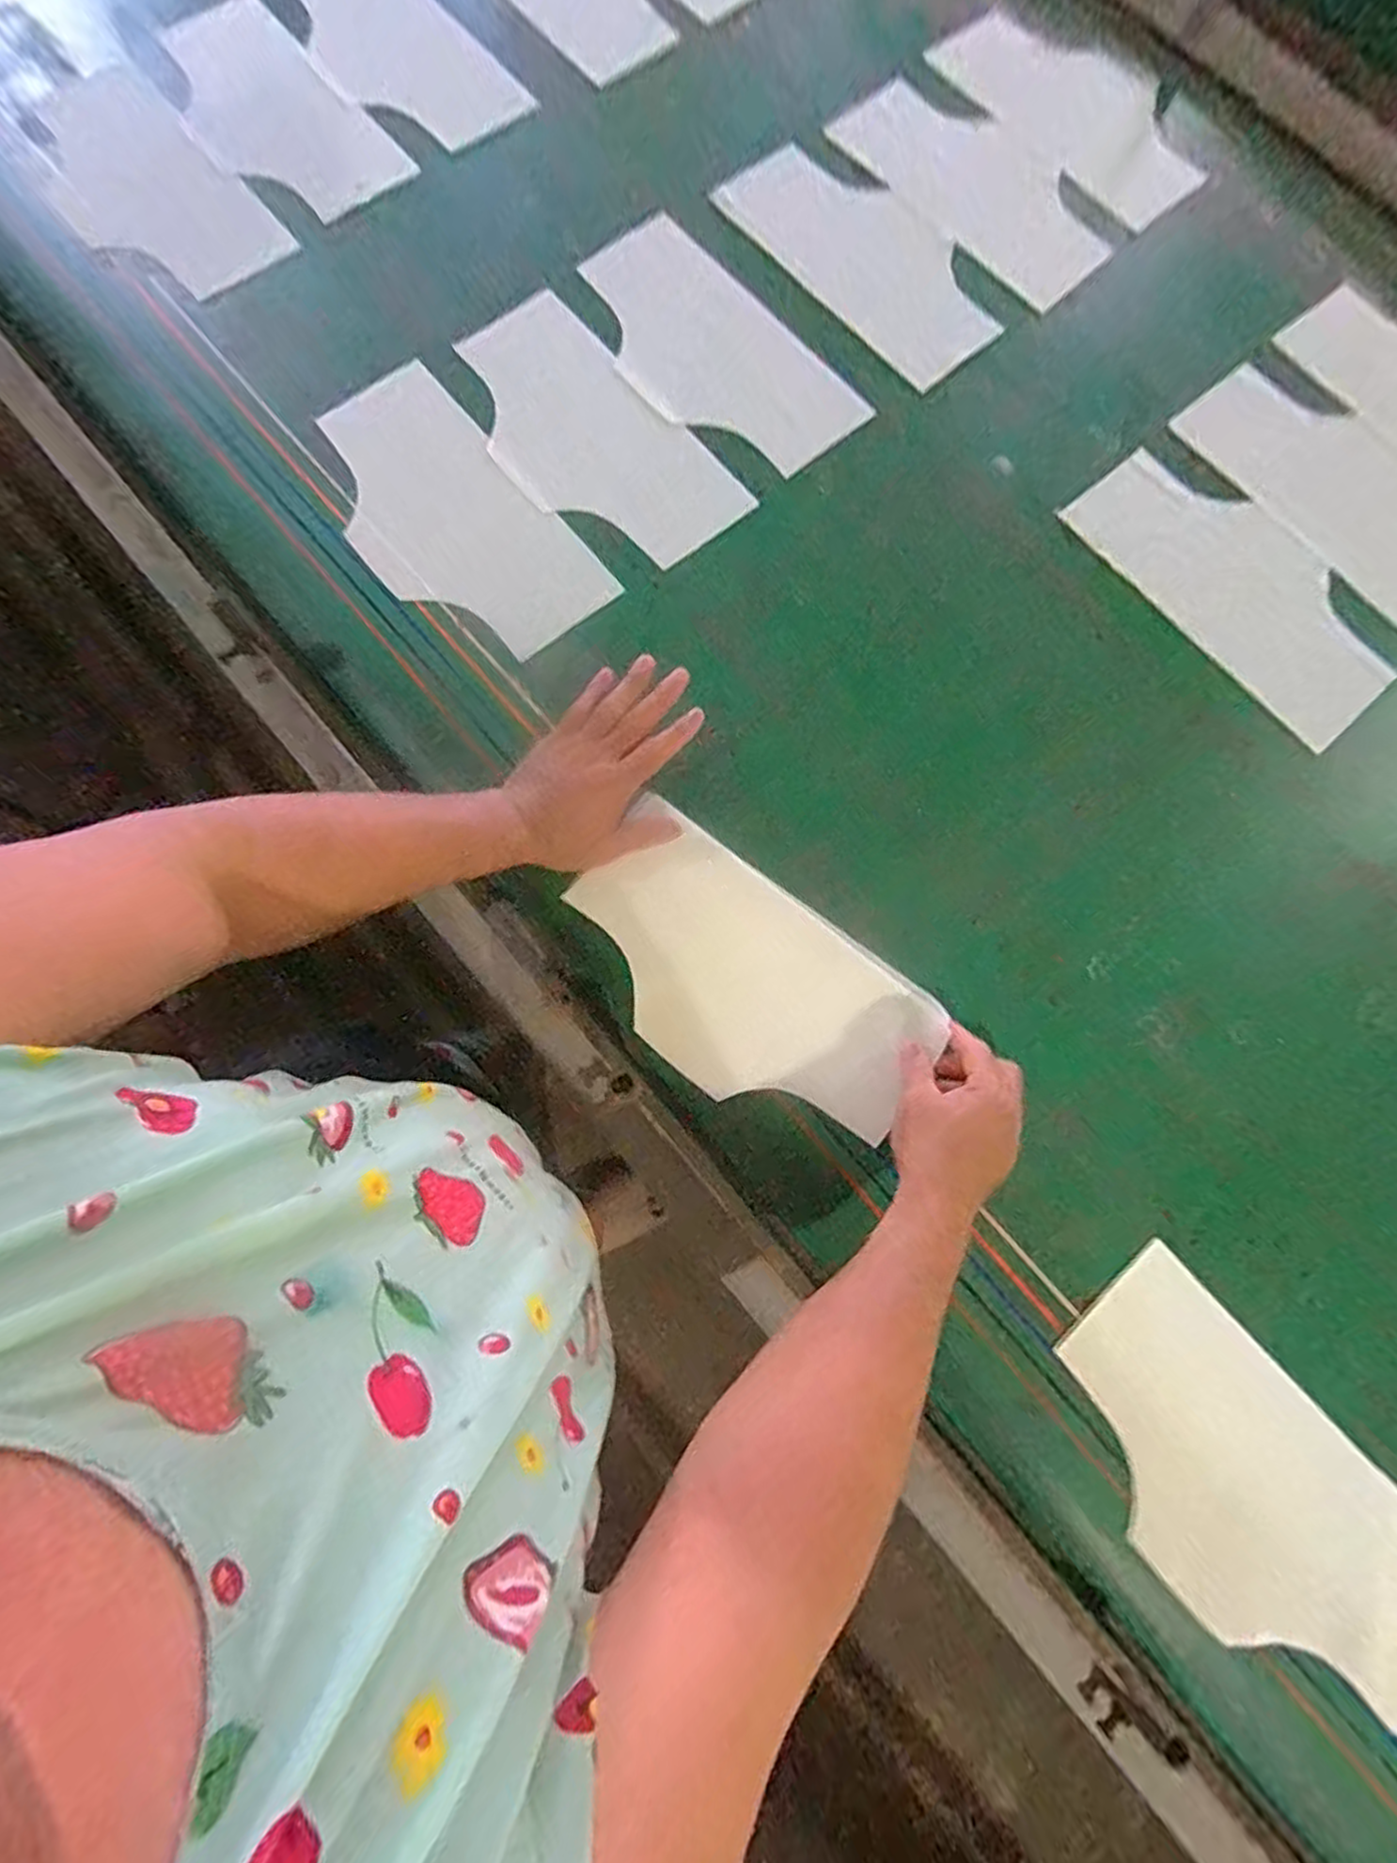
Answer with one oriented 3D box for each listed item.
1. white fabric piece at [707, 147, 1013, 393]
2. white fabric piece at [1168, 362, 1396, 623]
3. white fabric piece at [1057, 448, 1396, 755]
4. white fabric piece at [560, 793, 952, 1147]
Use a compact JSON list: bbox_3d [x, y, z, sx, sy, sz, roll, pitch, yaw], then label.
[{"bbox_3d":[0.178,-0.717,0.772,0.309,0.011,0.176,44,74,6],"label":"white fabric piece"},{"bbox_3d":[0.654,-0.449,0.740,0.178,0.011,0.325,-41,83,-13],"label":"white fabric piece"},{"bbox_3d":[0.524,-0.340,0.709,0.163,0.009,0.323,-42,83,-10],"label":"white fabric piece"},{"bbox_3d":[0.036,0.040,0.599,0.304,0.027,0.169,35,80,7],"label":"white fabric piece"}]

